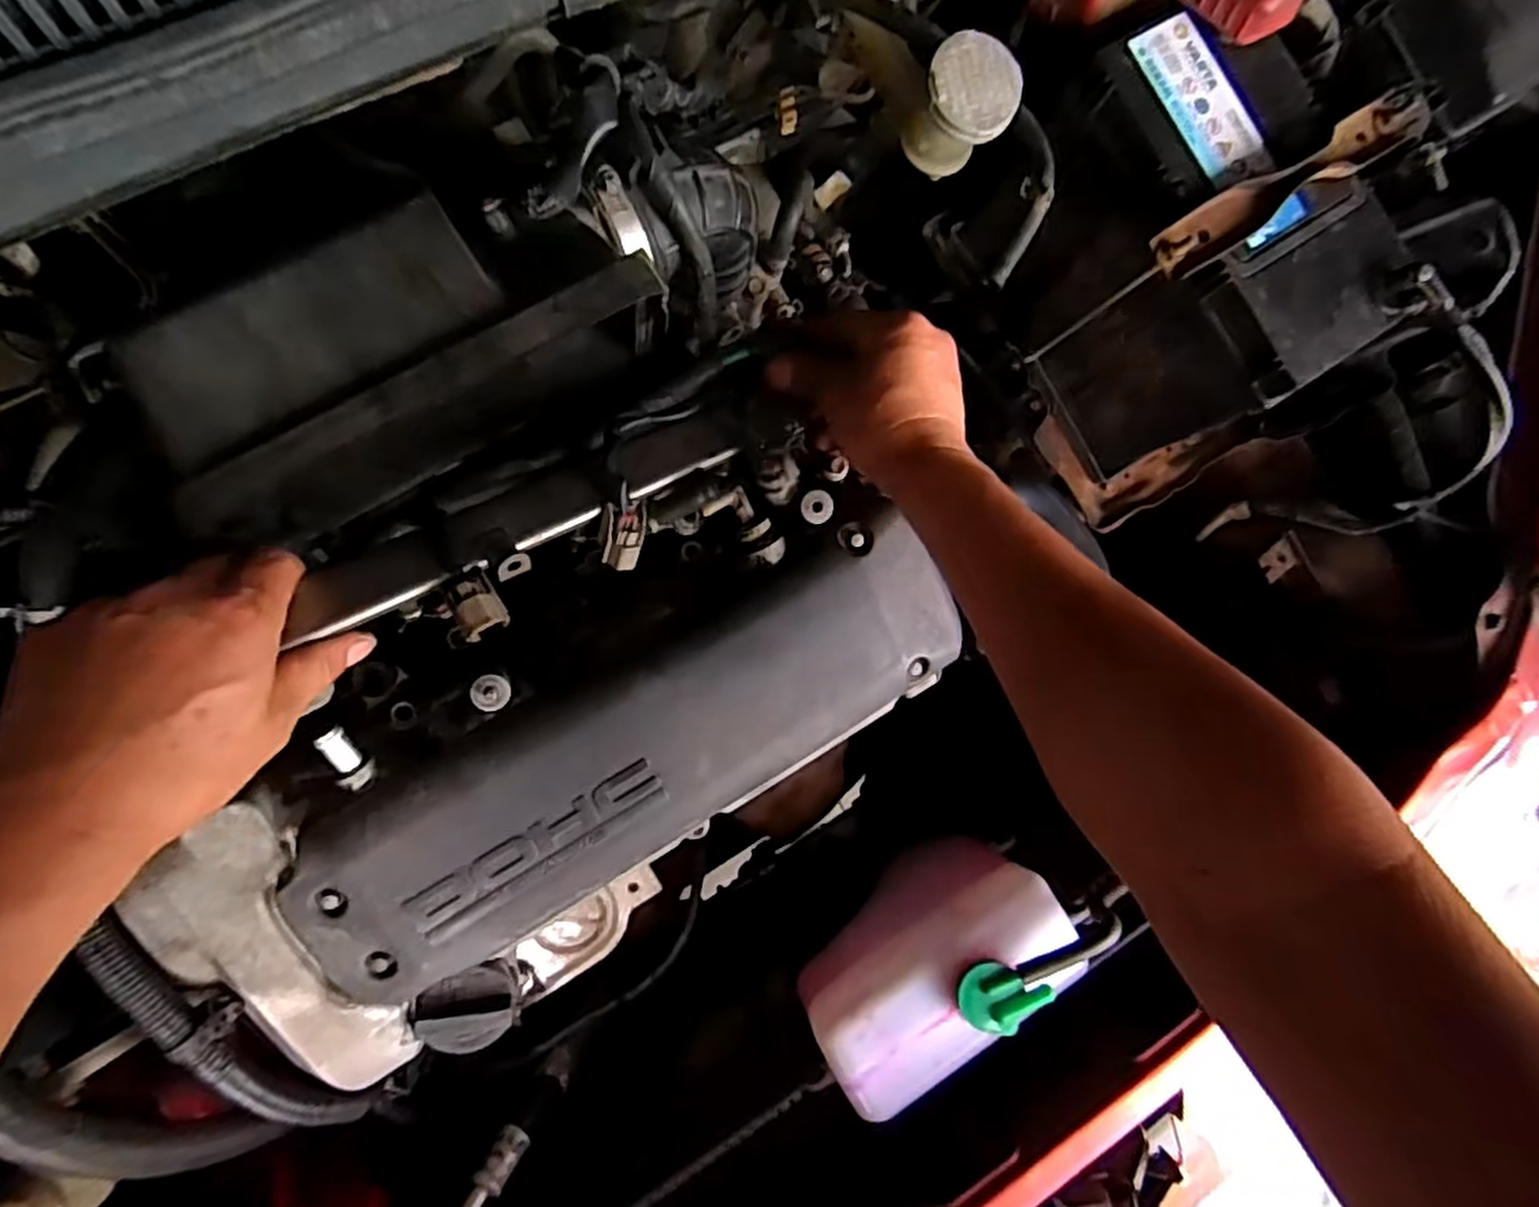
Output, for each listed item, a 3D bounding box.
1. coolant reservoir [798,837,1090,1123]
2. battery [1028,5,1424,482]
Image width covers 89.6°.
[{"bbox_3d":[0.107,0.249,0.536,0.180,0.135,0.089,-35,91,-9],"label":"coolant reservoir"},{"bbox_3d":[0.271,-0.232,0.541,0.139,0.196,0.224,-30,90,-9],"label":"battery"}]

